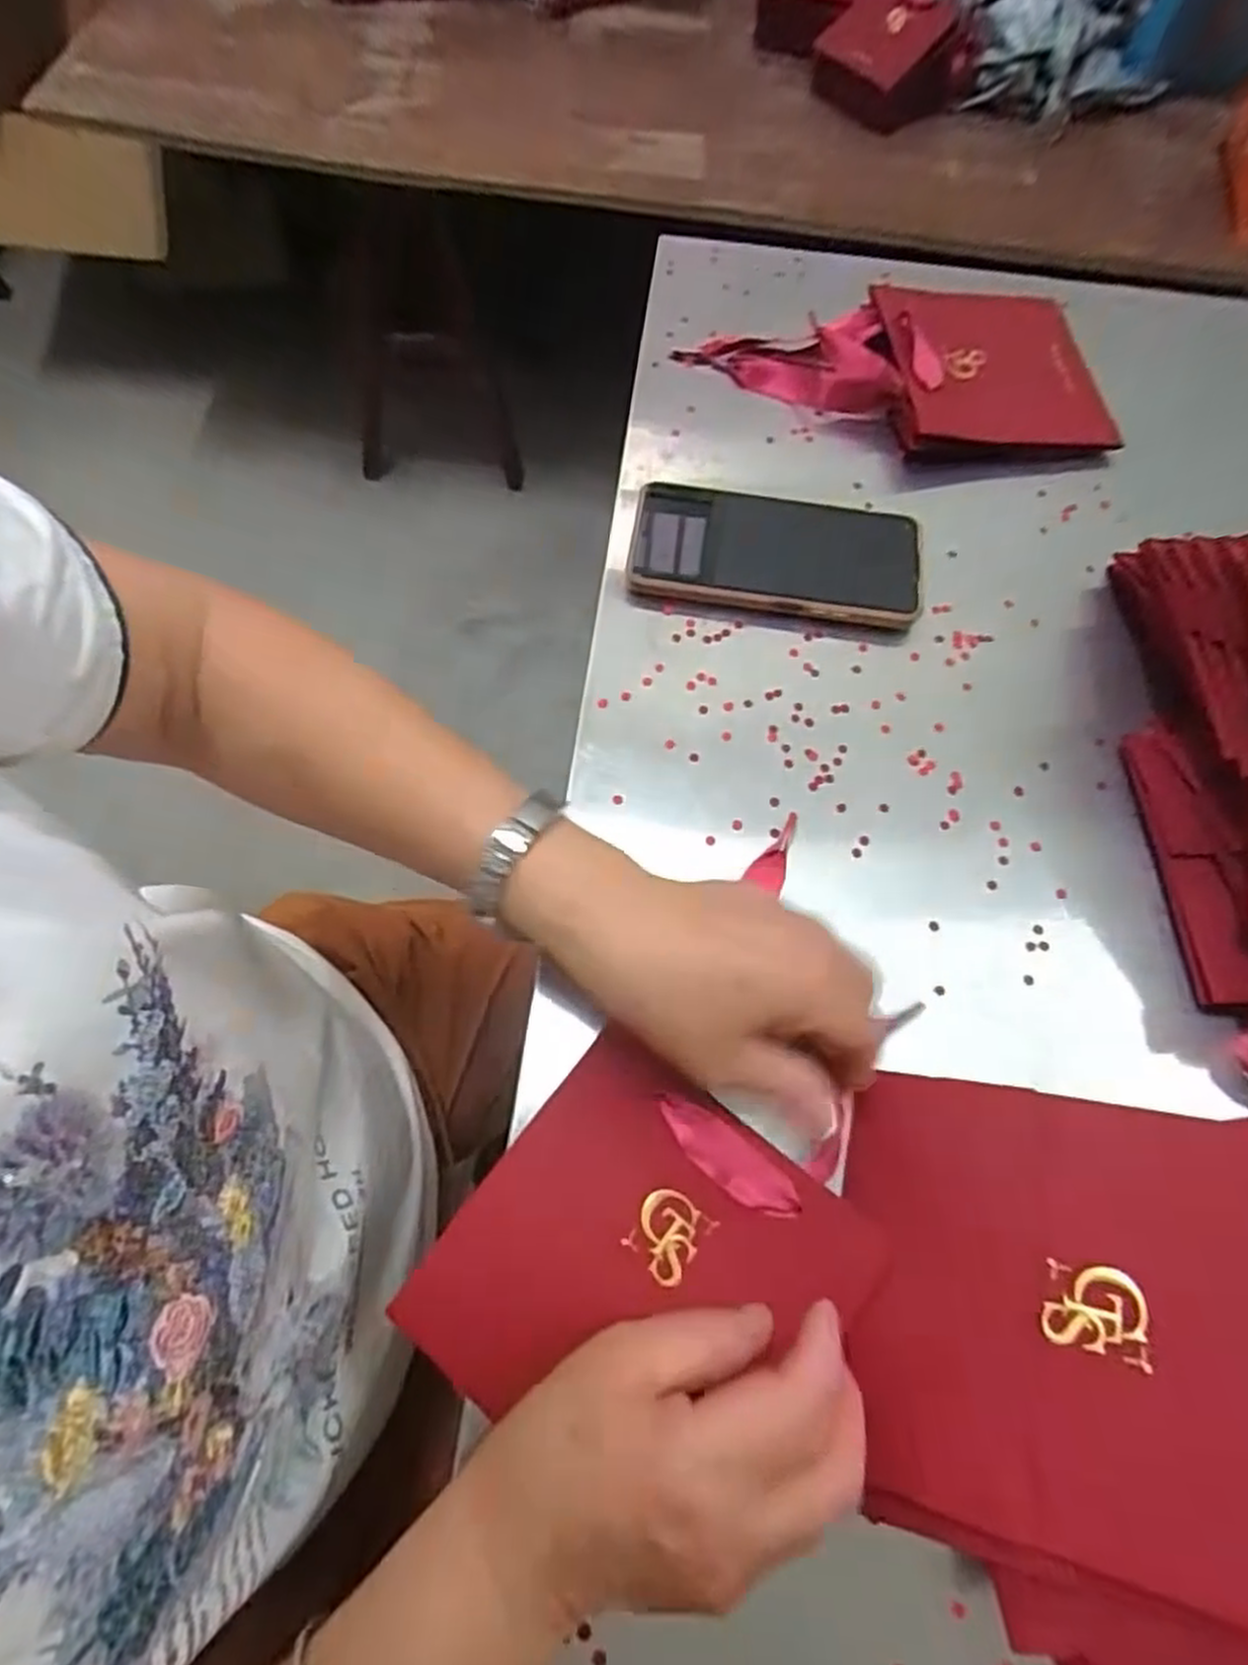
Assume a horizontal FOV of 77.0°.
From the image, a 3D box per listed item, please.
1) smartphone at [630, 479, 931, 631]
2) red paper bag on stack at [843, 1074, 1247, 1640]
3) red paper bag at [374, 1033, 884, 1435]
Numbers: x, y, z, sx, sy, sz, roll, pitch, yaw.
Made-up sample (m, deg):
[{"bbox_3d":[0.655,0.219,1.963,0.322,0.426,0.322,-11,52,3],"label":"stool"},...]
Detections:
[{"bbox_3d":[0.086,-0.157,0.443,0.161,0.019,0.076,9,65,1],"label":"smartphone"},{"bbox_3d":[0.177,0.167,0.263,0.190,0.010,0.143,0,63,22],"label":"red paper bag on stack"},{"bbox_3d":[0.006,0.169,0.298,0.138,0.023,0.134,35,68,13],"label":"red paper bag"}]

